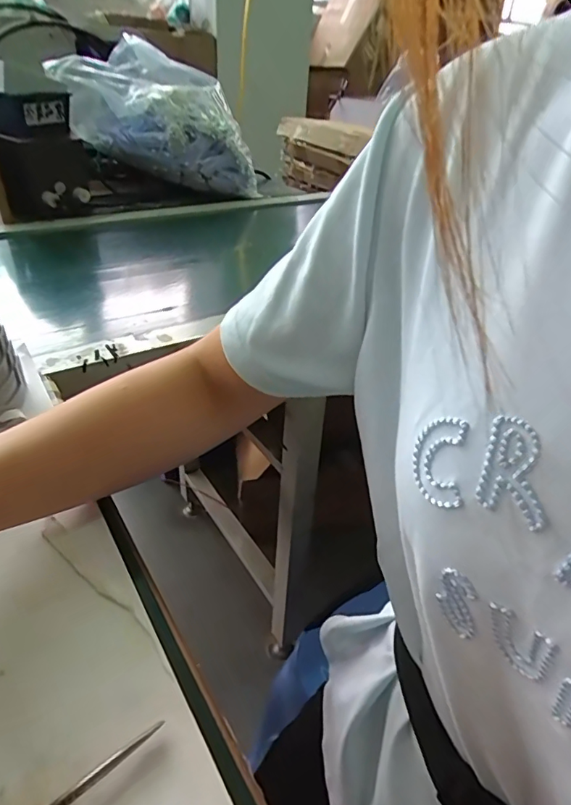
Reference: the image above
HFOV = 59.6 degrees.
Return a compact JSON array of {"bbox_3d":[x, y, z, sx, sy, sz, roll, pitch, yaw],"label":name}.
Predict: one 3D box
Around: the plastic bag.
[{"bbox_3d":[-0.251,-0.563,0.987,0.359,0.204,0.242,-6,36,-14],"label":"plastic bag"}]

